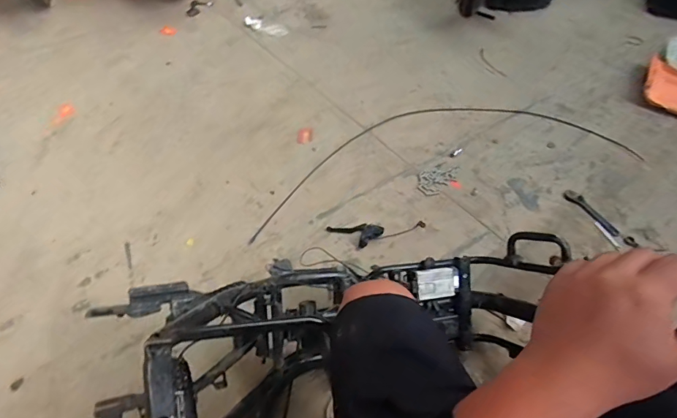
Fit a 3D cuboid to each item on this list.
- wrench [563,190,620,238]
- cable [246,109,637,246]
[{"bbox_3d":[0.812,0.009,1.373,0.050,0.019,0.200,-30,61,-22],"label":"wrench"},{"bbox_3d":[0.357,-0.208,1.528,1.397,0.025,0.427,-11,54,-12],"label":"cable"}]

